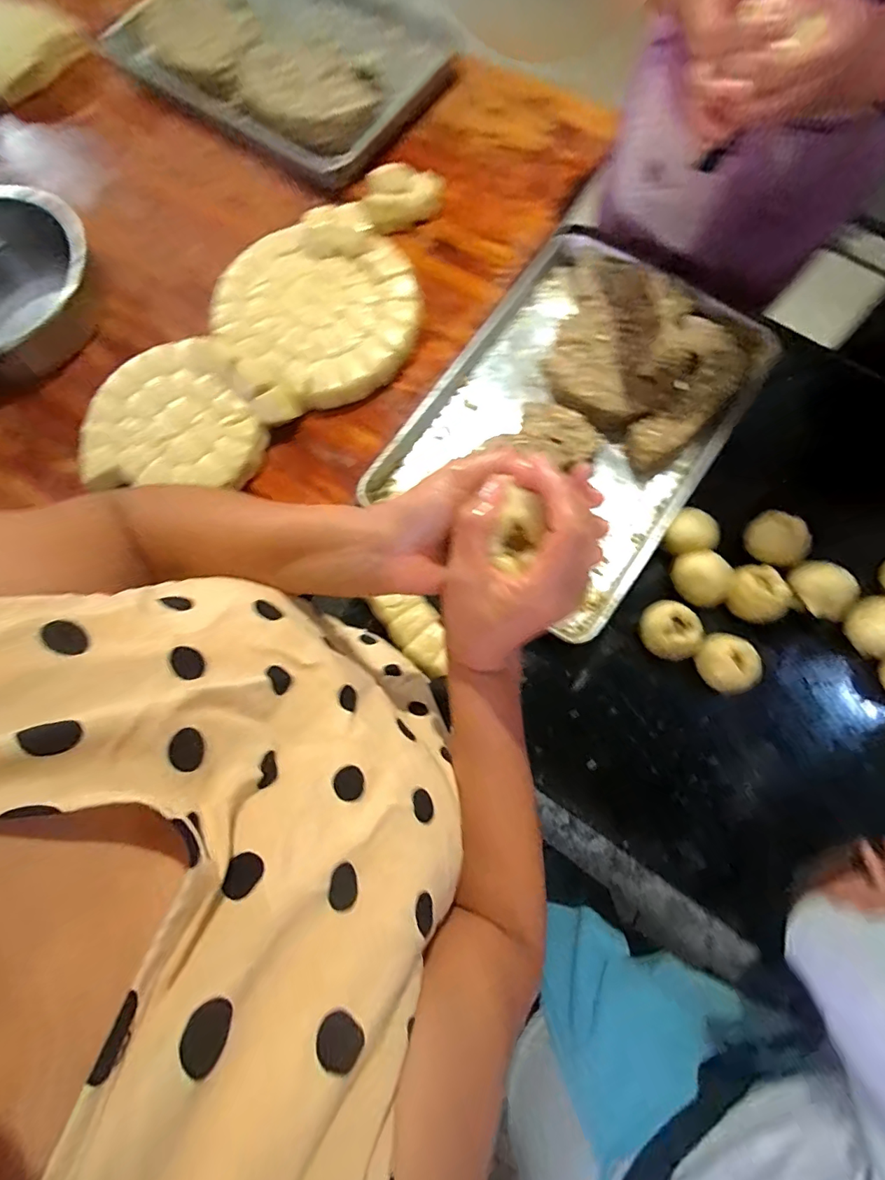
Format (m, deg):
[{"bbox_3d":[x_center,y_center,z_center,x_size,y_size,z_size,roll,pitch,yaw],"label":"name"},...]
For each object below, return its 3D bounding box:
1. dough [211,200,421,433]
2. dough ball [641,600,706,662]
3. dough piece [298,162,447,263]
[{"bbox_3d":[-0.198,-0.451,0.749,0.321,0.048,0.318,-24,80,-6],"label":"dough"},{"bbox_3d":[0.314,0.056,0.654,0.072,0.055,0.080,-12,77,0],"label":"dough ball"},{"bbox_3d":[-0.121,-0.643,0.785,0.268,0.032,0.118,-40,79,-7],"label":"dough piece"}]

